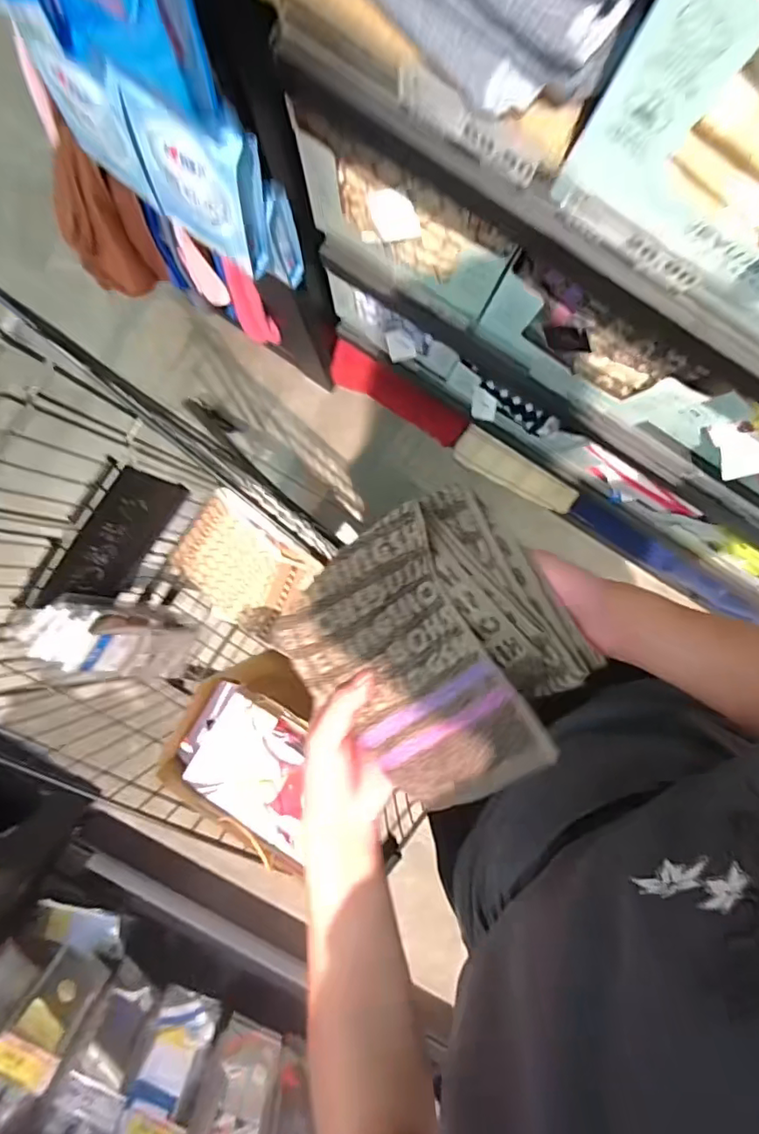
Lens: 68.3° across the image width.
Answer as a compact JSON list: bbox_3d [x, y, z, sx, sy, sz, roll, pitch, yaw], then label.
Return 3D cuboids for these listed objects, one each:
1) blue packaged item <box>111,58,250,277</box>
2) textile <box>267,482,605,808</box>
[{"bbox_3d":[-0.132,-0.276,0.393,0.084,0.148,0.013,33,82,-4],"label":"blue packaged item"},{"bbox_3d":[0.045,0.061,0.415,0.184,0.063,0.196,-40,96,4],"label":"textile"}]

